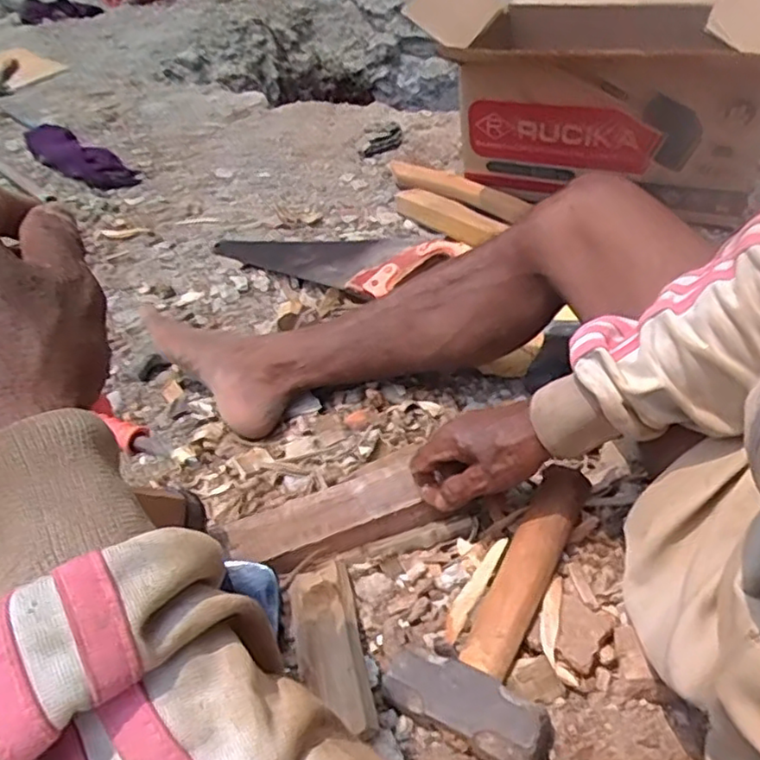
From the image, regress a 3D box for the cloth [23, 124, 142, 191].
[{"bbox_3d":[-0.533,-0.394,1.146,0.238,0.034,0.085,29,50,17],"label":"cloth"}]

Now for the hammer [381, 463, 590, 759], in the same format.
[{"bbox_3d":[0.111,0.165,0.501,0.109,0.040,0.242,19,47,28],"label":"hammer"}]

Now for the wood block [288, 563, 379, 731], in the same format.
[{"bbox_3d":[-0.040,0.195,0.490,0.049,0.029,0.138,-12,40,-6],"label":"wood block"}]

